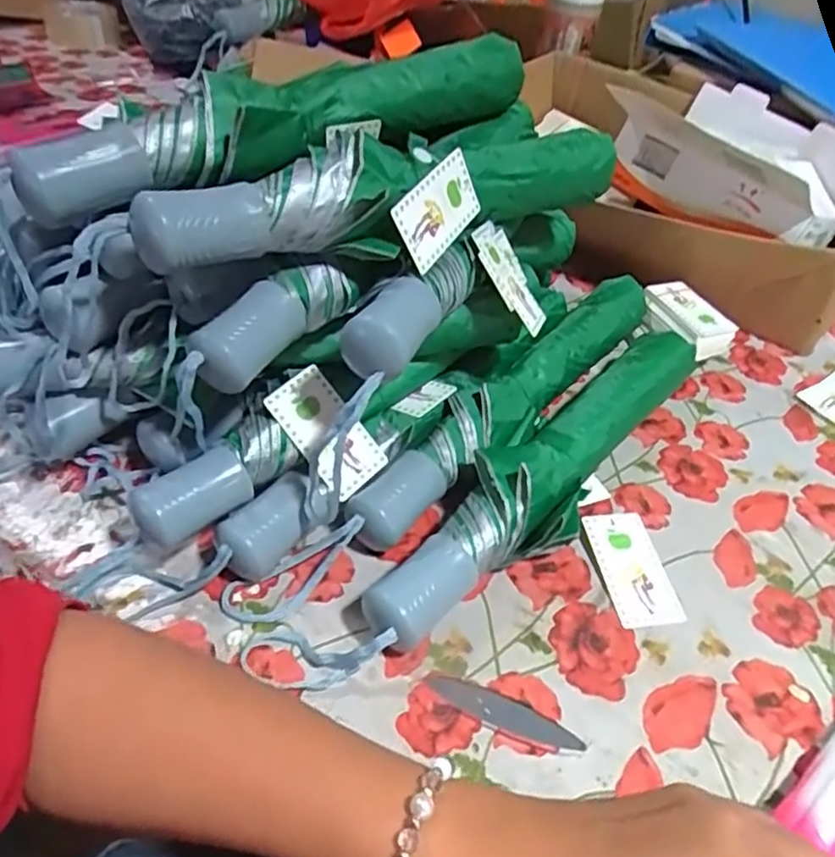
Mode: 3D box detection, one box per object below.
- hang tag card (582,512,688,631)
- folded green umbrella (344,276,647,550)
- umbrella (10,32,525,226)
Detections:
[{"bbox_3d":[0.132,0.085,0.403,0.042,0.010,0.076,-4,43,-12],"label":"hang tag card"},{"bbox_3d":[0.077,-0.028,0.478,0.049,0.037,0.347,31,48,25],"label":"folded green umbrella"},{"bbox_3d":[-0.060,-0.193,0.401,0.062,0.052,0.347,36,50,27],"label":"umbrella"}]

